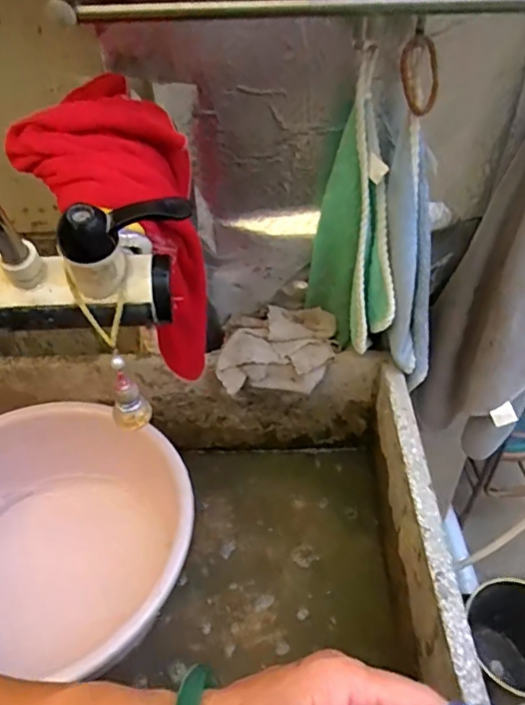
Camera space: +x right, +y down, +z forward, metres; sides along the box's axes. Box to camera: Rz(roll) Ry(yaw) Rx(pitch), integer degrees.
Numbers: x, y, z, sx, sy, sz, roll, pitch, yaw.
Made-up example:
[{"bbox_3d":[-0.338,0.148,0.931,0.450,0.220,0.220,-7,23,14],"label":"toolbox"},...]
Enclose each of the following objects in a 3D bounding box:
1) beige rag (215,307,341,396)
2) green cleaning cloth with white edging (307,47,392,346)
[{"bbox_3d":[0.018,-0.005,0.765,0.162,0.070,0.098,-2,42,1],"label":"beige rag"},{"bbox_3d":[0.105,-0.138,0.649,0.048,0.318,0.121,-21,45,-19],"label":"green cleaning cloth with white edging"}]

